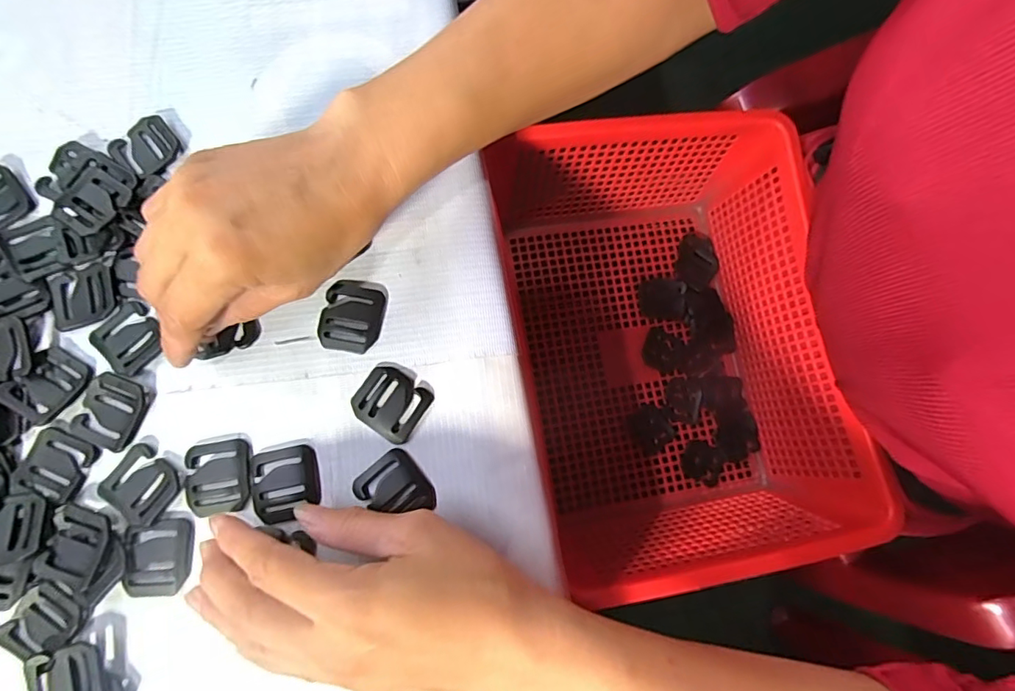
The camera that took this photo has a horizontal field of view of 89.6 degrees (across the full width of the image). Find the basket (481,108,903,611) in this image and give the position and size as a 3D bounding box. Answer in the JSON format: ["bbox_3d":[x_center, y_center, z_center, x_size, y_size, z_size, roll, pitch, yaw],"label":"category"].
[{"bbox_3d":[0.119,0.002,0.379,0.238,0.115,0.298,-9,78,-5],"label":"basket"}]

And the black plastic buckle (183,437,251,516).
[{"bbox_3d":[-0.143,0.065,0.252,0.031,0.004,0.035,-7,79,-2],"label":"black plastic buckle"}]

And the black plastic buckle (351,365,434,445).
[{"bbox_3d":[-0.060,0.029,0.260,0.036,0.004,0.031,34,80,6],"label":"black plastic buckle"}]

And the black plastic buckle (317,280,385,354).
[{"bbox_3d":[-0.082,-0.016,0.268,0.031,0.004,0.038,11,79,2],"label":"black plastic buckle"}]

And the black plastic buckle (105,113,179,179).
[{"bbox_3d":[-0.200,-0.110,0.283,0.033,0.006,0.032,44,81,8],"label":"black plastic buckle"}]

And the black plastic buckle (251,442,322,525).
[{"bbox_3d":[-0.109,0.068,0.252,0.032,0.004,0.035,-14,79,-3],"label":"black plastic buckle"}]

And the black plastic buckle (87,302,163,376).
[{"bbox_3d":[-0.196,-0.004,0.263,0.032,0.004,0.031,42,81,7],"label":"black plastic buckle"}]

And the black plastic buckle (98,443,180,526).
[{"bbox_3d":[-0.180,0.069,0.251,0.032,0.004,0.030,36,80,6],"label":"black plastic buckle"}]

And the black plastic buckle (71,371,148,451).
[{"bbox_3d":[-0.200,0.033,0.256,0.030,0.004,0.034,22,79,4],"label":"black plastic buckle"}]

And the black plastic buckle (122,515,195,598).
[{"bbox_3d":[-0.168,0.101,0.245,0.030,0.005,0.036,-5,79,-2],"label":"black plastic buckle"}]

